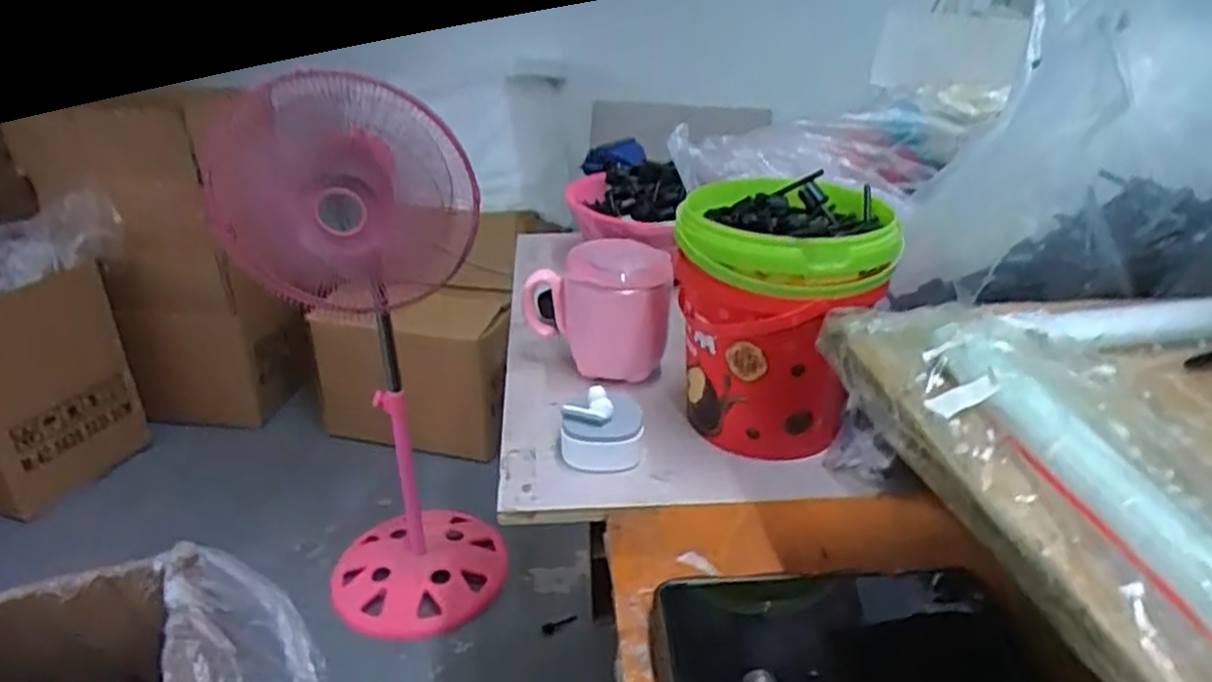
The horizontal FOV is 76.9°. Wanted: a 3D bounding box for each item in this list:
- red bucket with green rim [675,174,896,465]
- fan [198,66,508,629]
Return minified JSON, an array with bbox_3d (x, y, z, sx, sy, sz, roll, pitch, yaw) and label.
[{"bbox_3d":[0.110,-0.012,0.501,0.126,0.154,0.118,6,27,11],"label":"red bucket with green rim"},{"bbox_3d":[-0.371,0.042,1.214,0.333,0.857,0.335,-13,30,-25],"label":"fan"}]

